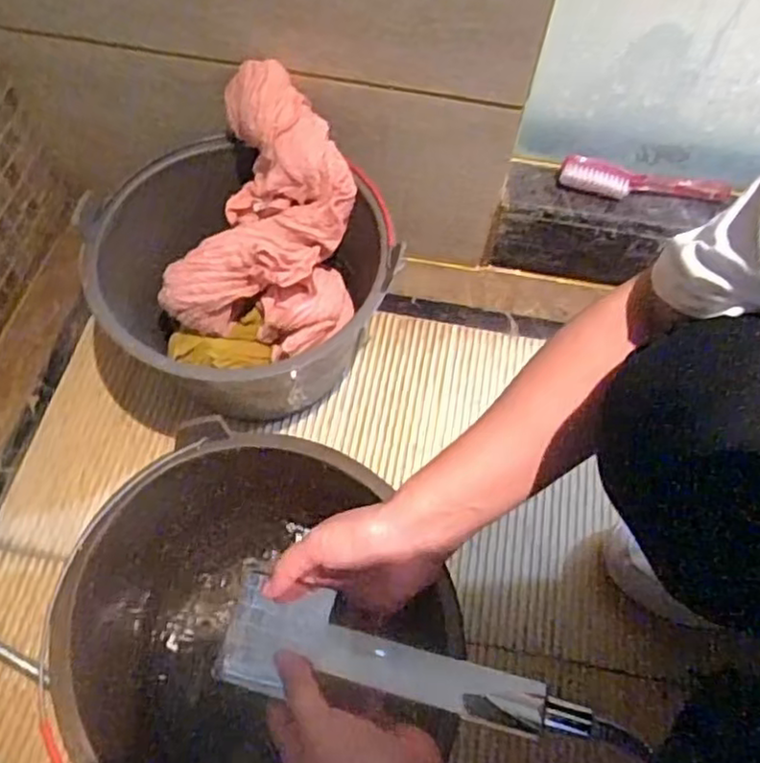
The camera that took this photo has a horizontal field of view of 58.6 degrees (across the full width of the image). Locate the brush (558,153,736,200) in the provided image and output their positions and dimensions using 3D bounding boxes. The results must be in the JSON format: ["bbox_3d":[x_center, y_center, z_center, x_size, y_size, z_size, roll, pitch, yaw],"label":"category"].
[{"bbox_3d":[0.299,-0.223,0.757,0.192,0.030,0.031,7,61,1],"label":"brush"}]

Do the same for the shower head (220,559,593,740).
[{"bbox_3d":[0.009,0.185,0.443,0.243,0.031,0.077,12,61,12],"label":"shower head"}]

